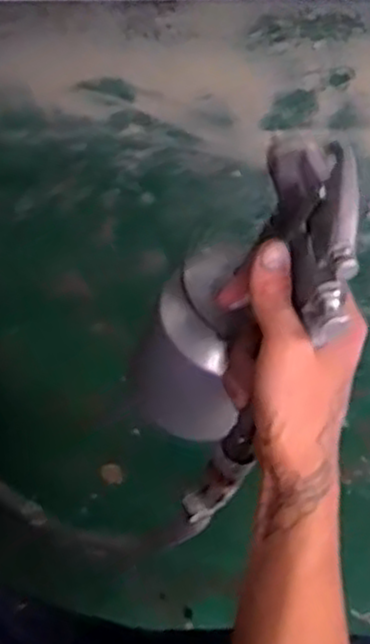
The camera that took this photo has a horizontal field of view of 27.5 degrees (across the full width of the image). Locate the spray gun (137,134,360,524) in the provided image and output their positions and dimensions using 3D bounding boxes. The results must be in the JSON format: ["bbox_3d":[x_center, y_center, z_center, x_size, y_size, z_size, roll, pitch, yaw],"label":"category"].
[{"bbox_3d":[0.047,0.018,0.496,0.098,0.292,0.157,-6,58,-31],"label":"spray gun"}]

